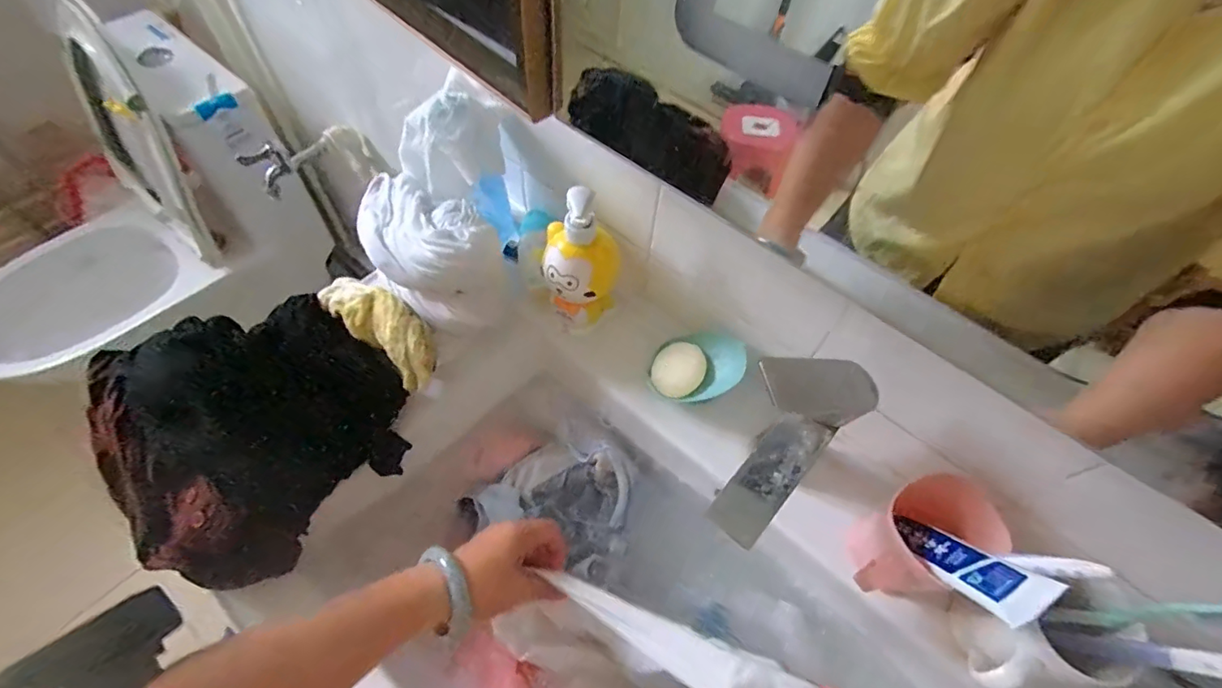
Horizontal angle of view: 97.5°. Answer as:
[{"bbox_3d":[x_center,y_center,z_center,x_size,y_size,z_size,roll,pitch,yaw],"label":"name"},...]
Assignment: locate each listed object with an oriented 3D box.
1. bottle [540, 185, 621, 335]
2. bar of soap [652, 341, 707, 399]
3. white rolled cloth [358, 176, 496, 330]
[{"bbox_3d":[-0.031,-0.077,0.553,0.073,0.175,0.060,9,58,2],"label":"bottle"},{"bbox_3d":[0.074,0.030,0.580,0.059,0.023,0.059,-5,71,15],"label":"bar of soap"},{"bbox_3d":[-0.199,-0.104,0.565,0.180,0.108,0.094,28,61,14],"label":"white rolled cloth"}]

